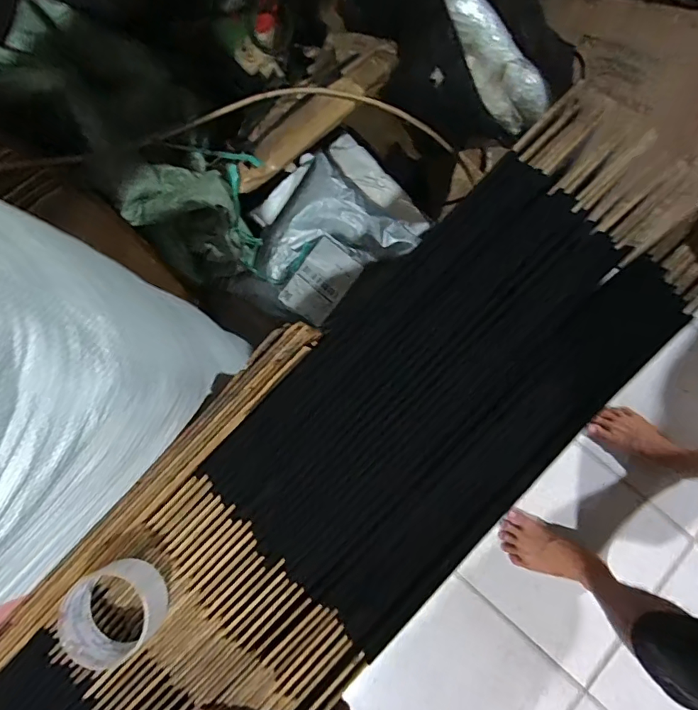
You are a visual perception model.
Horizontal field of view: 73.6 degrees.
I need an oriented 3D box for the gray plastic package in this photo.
[{"bbox_3d":[-0.015,-0.240,0.896,0.257,0.104,0.375,32,81,6],"label":"gray plastic package"}]

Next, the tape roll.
[{"bbox_3d":[-0.221,0.243,0.444,0.083,0.043,0.082,0,79,0],"label":"tape roll"}]

